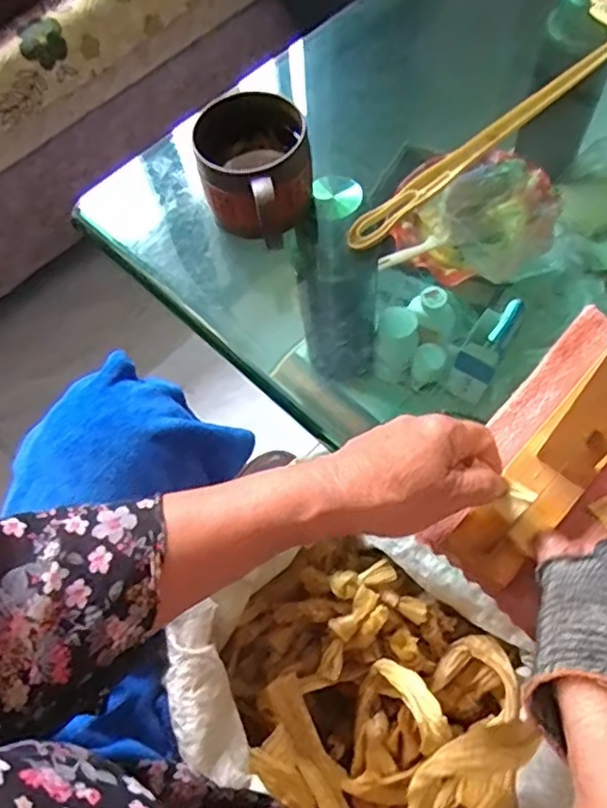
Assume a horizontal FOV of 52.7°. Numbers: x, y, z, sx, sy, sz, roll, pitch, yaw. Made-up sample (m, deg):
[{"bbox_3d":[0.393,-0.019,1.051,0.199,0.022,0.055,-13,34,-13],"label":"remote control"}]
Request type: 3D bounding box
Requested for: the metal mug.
[{"bbox_3d":[-0.039,-0.195,0.513,0.088,0.072,0.117,-7,65,0],"label":"metal mug"}]

